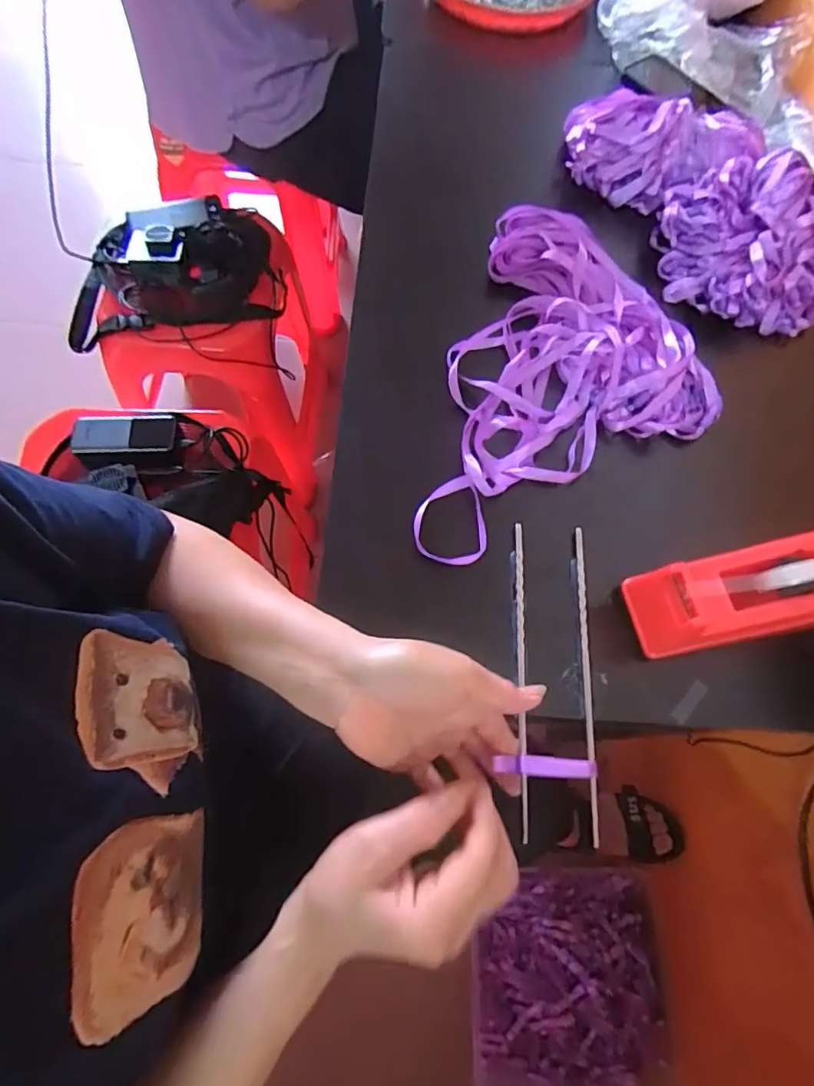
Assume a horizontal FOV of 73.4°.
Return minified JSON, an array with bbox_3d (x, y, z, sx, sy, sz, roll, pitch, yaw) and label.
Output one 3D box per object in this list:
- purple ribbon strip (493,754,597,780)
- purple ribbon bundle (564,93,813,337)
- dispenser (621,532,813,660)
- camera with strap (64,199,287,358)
[{"bbox_3d":[0.095,0.151,0.367,0.067,0.007,0.013,5,70,-4],"label":"purple ribbon strip"},{"bbox_3d":[0.312,-0.351,0.551,0.184,0.067,0.338,-22,71,-7],"label":"purple ribbon bundle"},{"bbox_3d":[0.242,0.034,0.386,0.160,0.058,0.062,-9,68,-7],"label":"dispenser"},{"bbox_3d":[-0.382,-0.452,0.883,0.340,0.086,0.251,-9,68,-8],"label":"camera with strap"}]

